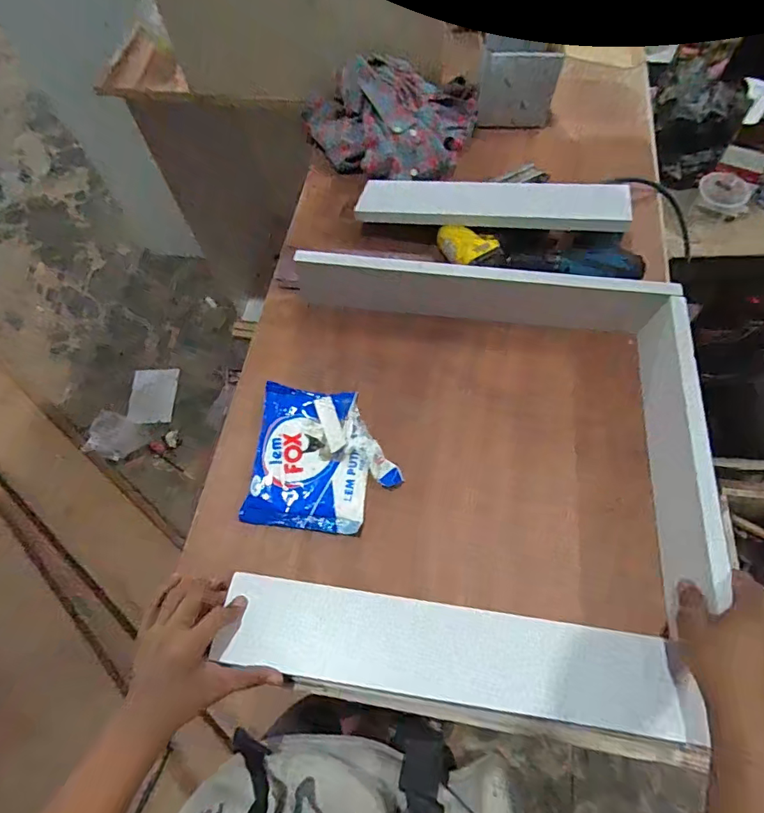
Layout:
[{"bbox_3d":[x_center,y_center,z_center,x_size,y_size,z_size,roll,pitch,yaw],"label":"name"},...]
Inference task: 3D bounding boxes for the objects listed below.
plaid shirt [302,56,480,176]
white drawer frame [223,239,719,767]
[{"bbox_3d":[0.025,-0.482,0.809,0.301,0.088,0.225,-10,65,-3],"label":"plaid shirt"},{"bbox_3d":[0.105,0.062,0.563,0.491,0.101,0.539,6,65,4],"label":"white drawer frame"}]

